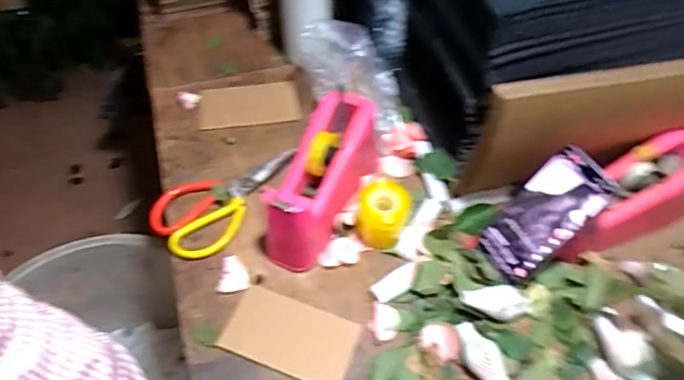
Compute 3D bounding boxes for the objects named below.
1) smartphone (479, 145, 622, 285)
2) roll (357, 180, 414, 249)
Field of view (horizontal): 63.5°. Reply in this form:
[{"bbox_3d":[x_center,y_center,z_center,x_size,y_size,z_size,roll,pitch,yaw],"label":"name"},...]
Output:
[{"bbox_3d":[0.226,0.031,0.623,0.015,0.155,0.081,6,40,-45],"label":"smartphone"},{"bbox_3d":[0.050,0.027,0.668,0.060,0.060,0.063,0,54,0],"label":"roll"}]

